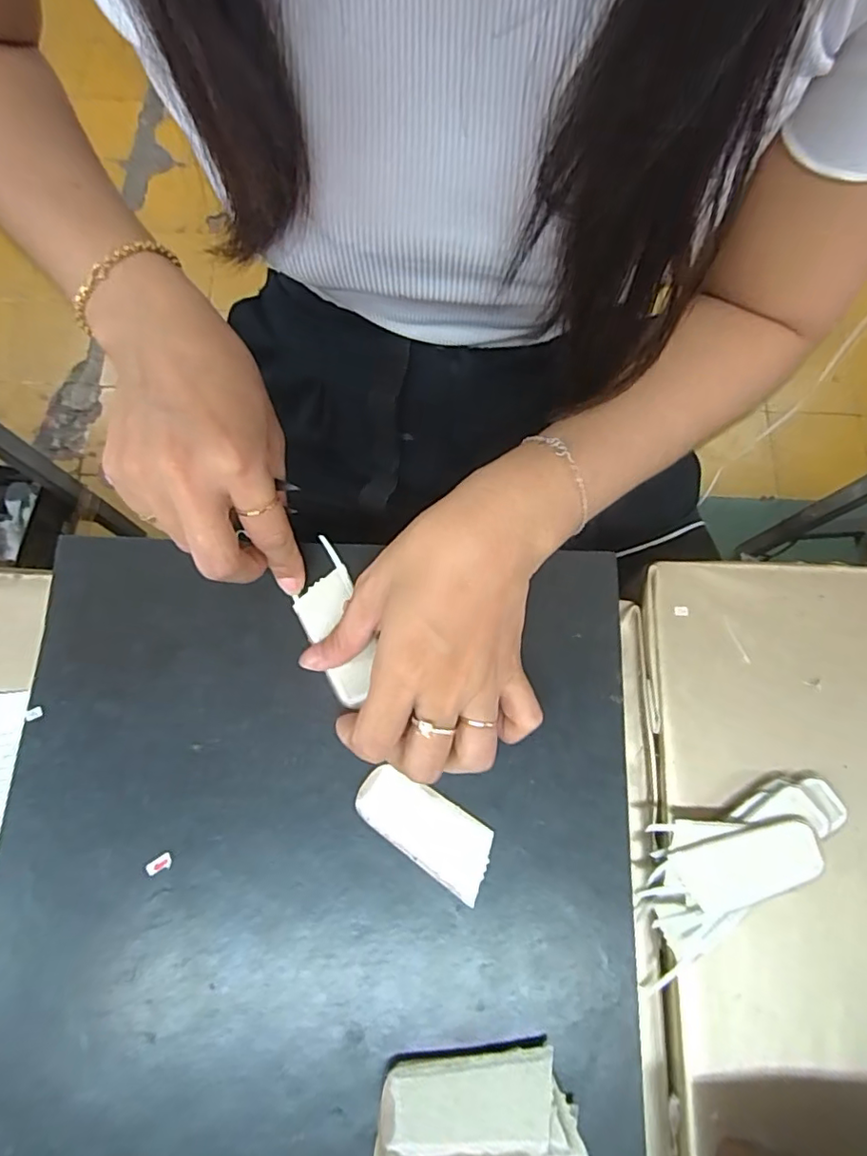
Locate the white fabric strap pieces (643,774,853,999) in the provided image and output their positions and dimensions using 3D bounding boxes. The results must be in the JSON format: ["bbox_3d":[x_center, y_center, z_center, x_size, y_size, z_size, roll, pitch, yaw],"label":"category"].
[{"bbox_3d":[0.146,0.139,0.286,0.129,0.021,0.057,-36,79,-11],"label":"white fabric strap pieces"}]

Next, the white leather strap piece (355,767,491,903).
[{"bbox_3d":[-0.003,0.119,0.274,0.071,0.006,0.032,36,77,8],"label":"white leather strap piece"}]

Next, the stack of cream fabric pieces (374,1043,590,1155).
[{"bbox_3d":[0.018,0.230,0.232,0.081,0.022,0.052,-5,75,-3],"label":"stack of cream fabric pieces"}]

